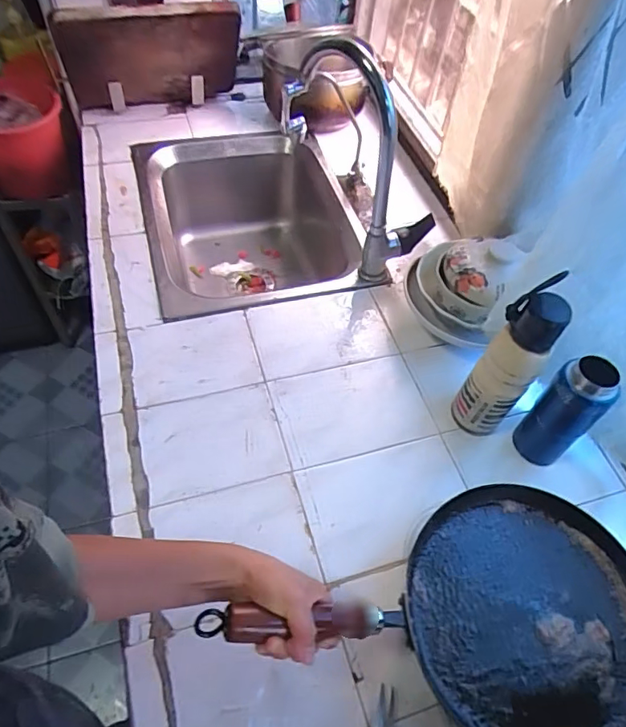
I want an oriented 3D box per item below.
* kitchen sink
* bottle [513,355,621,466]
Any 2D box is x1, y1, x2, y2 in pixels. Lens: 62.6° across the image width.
[{"bbox_3d":[-0.108,-0.242,1.105,0.443,0.258,0.483,-12,56,-14],"label":"kitchen sink"},{"bbox_3d":[0.333,0.068,0.683,0.063,0.176,0.069,2,54,-2],"label":"bottle"}]

